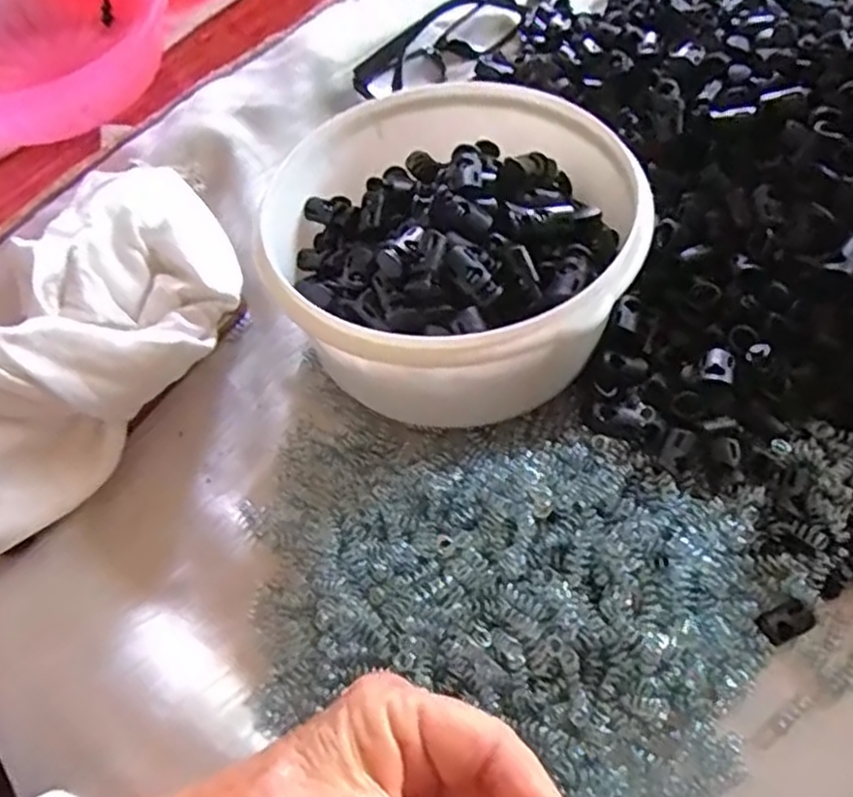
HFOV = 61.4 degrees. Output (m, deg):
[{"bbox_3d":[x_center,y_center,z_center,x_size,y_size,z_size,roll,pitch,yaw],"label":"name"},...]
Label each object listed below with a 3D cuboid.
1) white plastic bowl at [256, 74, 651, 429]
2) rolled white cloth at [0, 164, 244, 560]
[{"bbox_3d":[0.012,-0.068,0.330,0.162,0.079,0.178,-1,61,2],"label":"white plastic bowl"},{"bbox_3d":[-0.178,-0.017,0.333,0.120,0.069,0.221,40,70,23],"label":"rolled white cloth"}]

